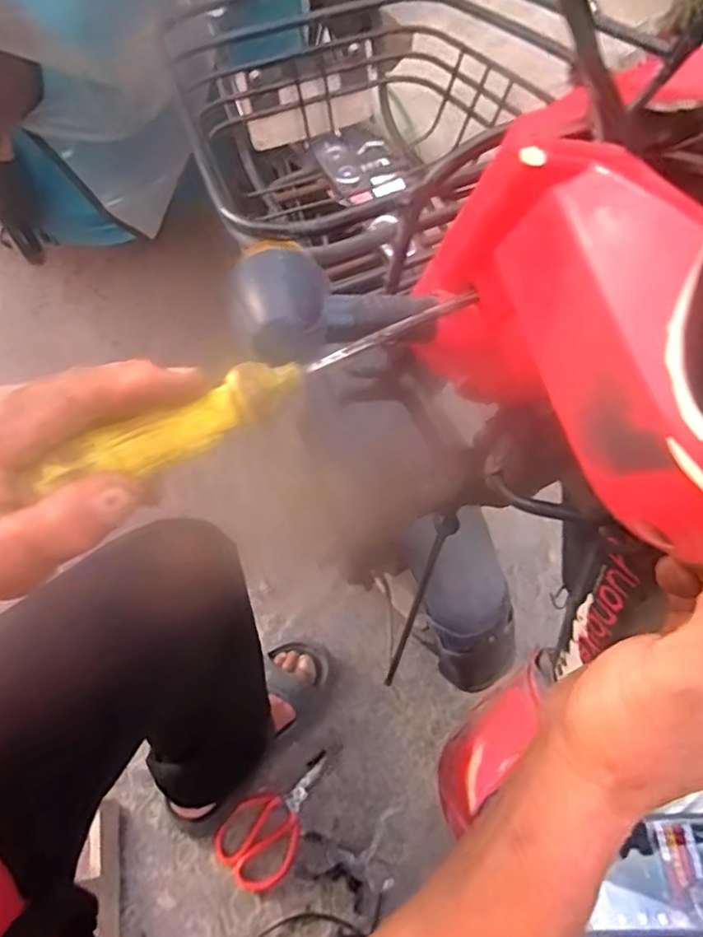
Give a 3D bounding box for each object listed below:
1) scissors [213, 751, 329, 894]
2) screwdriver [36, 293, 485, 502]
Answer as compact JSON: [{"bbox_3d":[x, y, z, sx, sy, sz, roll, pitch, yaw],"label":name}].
[{"bbox_3d":[-0.095,0.463,0.837,0.102,0.017,0.182,36,68,21],"label":"scissors"},{"bbox_3d":[-0.035,-0.031,0.256,0.188,0.020,0.017,-25,66,-8],"label":"screwdriver"}]

